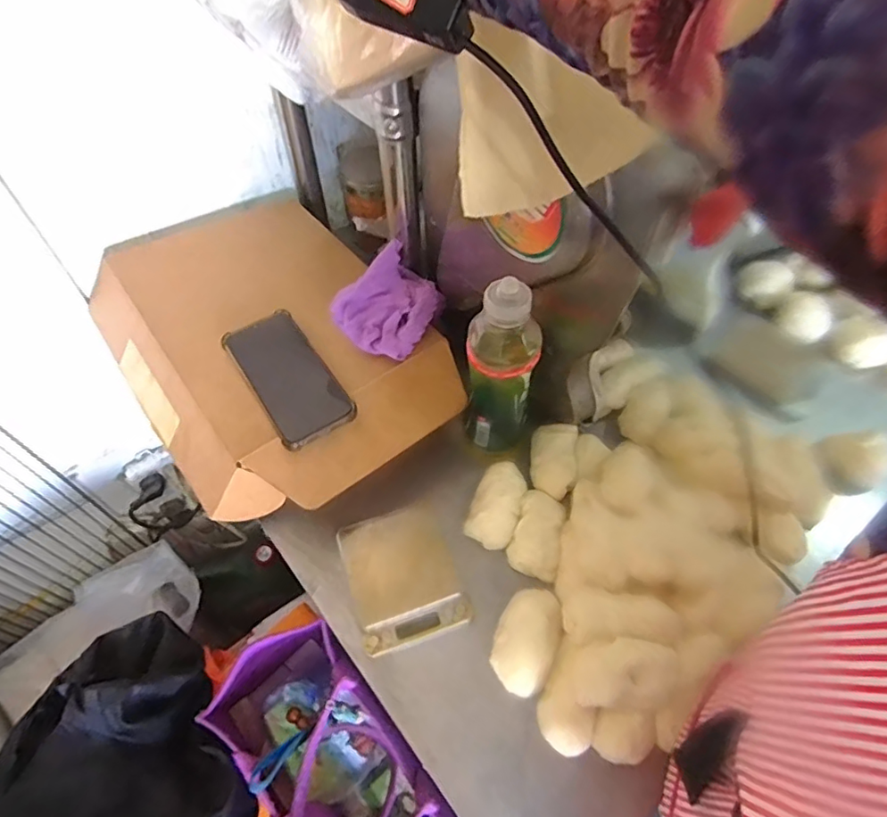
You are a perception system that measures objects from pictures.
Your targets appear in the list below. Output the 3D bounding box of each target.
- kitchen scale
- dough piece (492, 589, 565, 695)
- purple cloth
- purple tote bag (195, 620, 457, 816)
[{"bbox_3d":[-0.040,0.160,0.530,0.100,0.018,0.125,-16,56,-10],"label":"kitchen scale"},{"bbox_3d":[0.076,0.207,0.493,0.054,0.031,0.087,22,58,16],"label":"dough piece"},{"bbox_3d":[-0.061,-0.119,0.610,0.109,0.048,0.121,27,59,19],"label":"purple cloth"},{"bbox_3d":[-0.120,0.441,0.639,0.145,0.240,0.355,-37,61,-22],"label":"purple tote bag"}]

